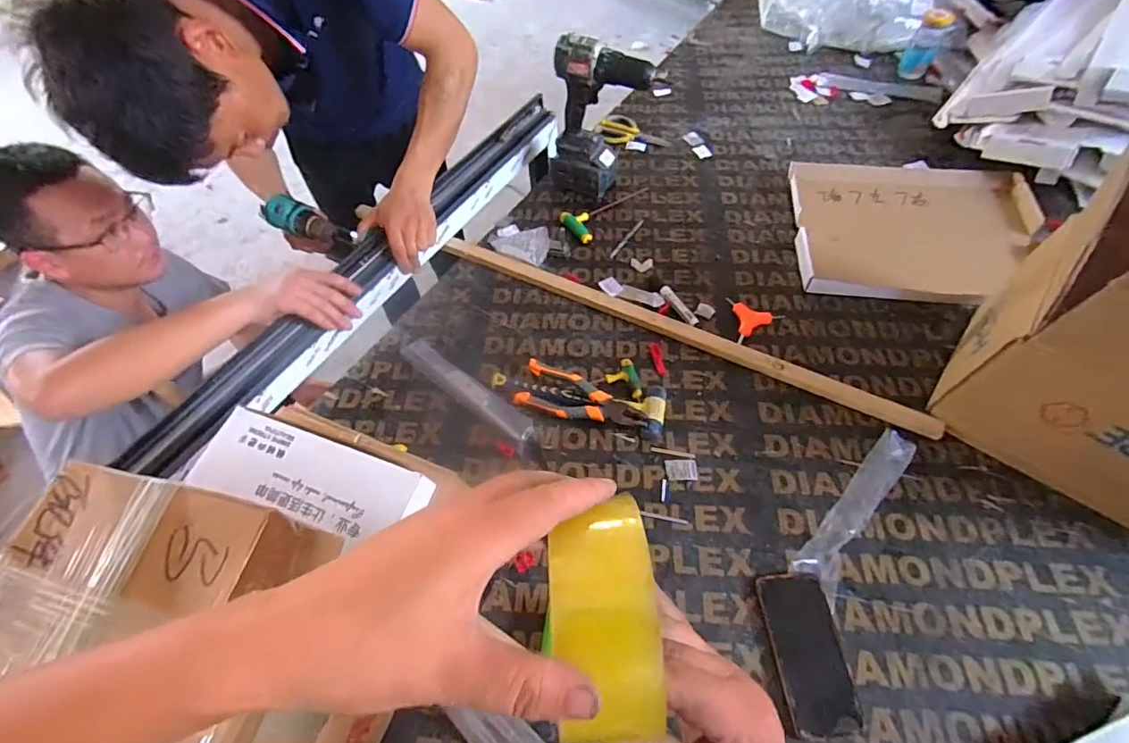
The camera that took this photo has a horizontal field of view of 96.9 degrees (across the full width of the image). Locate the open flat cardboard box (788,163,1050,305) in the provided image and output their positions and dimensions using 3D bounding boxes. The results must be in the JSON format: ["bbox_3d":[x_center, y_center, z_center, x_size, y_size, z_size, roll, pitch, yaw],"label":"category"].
[{"bbox_3d":[0.624,-0.253,0.885,0.423,0.040,0.341,4,57,4],"label":"open flat cardboard box"}]

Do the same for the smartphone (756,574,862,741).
[{"bbox_3d":[0.269,0.307,0.553,0.074,0.011,0.155,-4,57,-1],"label":"smartphone"}]

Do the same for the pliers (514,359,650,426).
[{"bbox_3d":[0.026,0.040,0.725,0.192,0.036,0.073,14,58,10],"label":"pliers"}]

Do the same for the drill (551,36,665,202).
[{"bbox_3d":[0.064,-0.436,0.896,0.180,0.265,0.073,9,57,8],"label":"drill"}]

